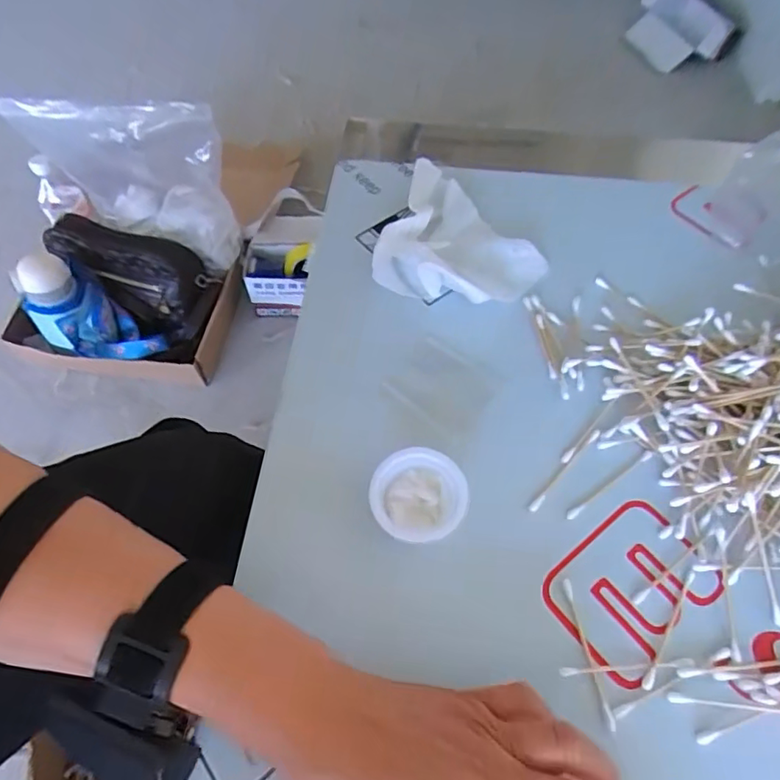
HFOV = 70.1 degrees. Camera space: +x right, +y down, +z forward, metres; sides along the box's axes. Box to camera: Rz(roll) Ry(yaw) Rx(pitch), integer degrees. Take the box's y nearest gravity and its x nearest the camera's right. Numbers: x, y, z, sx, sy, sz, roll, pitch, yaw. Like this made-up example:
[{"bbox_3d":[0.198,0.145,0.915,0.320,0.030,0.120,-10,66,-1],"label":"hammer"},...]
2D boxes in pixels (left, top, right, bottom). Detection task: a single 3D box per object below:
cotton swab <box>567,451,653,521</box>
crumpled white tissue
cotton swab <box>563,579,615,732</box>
[{"bbox_3d":[0.137,0.058,0.345,0.071,0.004,0.006,-32,65,-16],"label":"cotton swab"},{"bbox_3d":[0.059,-0.120,0.431,0.121,0.034,0.126,13,61,8],"label":"crumpled white tissue"},{"bbox_3d":[0.106,0.140,0.299,0.005,0.005,0.073,-9,61,-4],"label":"cotton swab"}]

